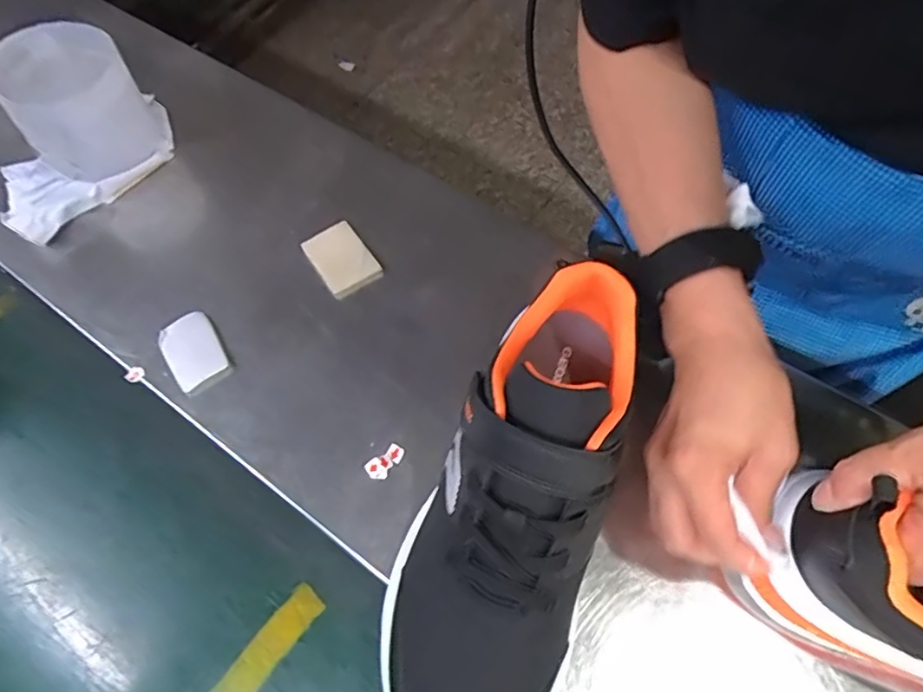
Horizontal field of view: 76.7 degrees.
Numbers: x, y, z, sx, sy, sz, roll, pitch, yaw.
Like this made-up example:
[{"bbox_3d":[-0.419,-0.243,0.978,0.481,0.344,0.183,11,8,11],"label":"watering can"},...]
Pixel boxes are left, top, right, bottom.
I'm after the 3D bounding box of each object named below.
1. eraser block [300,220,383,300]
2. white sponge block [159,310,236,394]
[{"bbox_3d":[-0.091,-0.067,0.442,0.041,0.011,0.057,-33,67,-15],"label":"eraser block"},{"bbox_3d":[-0.189,0.002,0.411,0.037,0.008,0.061,-30,66,-14],"label":"white sponge block"}]

